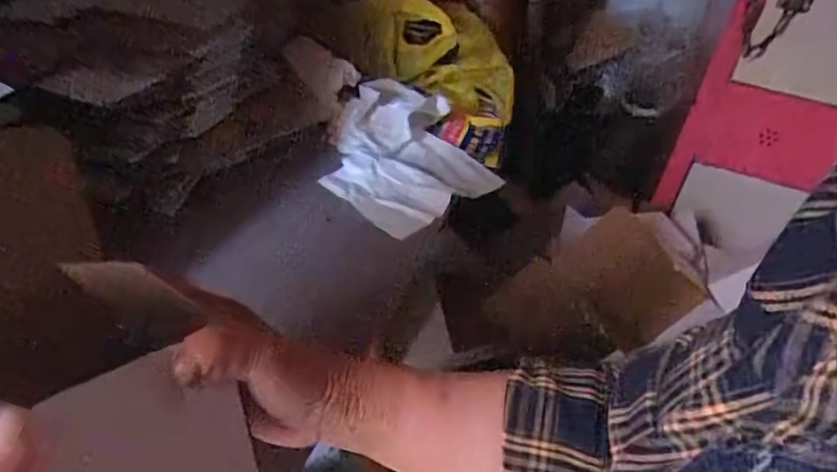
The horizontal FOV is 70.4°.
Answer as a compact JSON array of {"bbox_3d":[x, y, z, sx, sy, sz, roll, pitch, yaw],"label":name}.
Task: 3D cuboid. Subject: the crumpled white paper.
[{"bbox_3d":[-0.026,-0.100,0.671,0.185,0.046,0.222,-25,48,-33],"label":"crumpled white paper"}]

